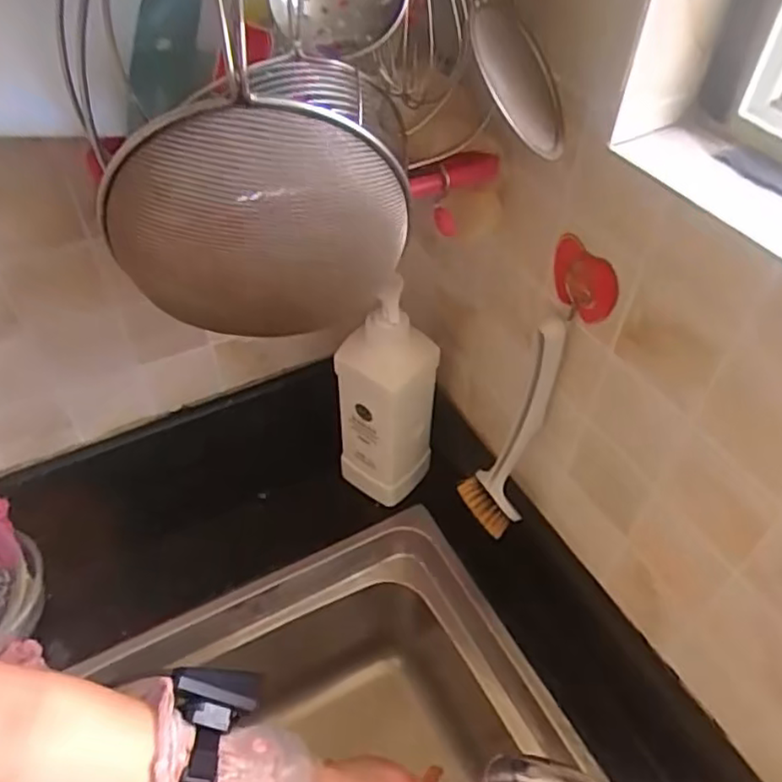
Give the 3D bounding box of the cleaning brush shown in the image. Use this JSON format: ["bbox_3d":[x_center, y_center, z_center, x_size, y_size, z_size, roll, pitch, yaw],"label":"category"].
[{"bbox_3d":[0.094,0.039,0.555,0.056,0.223,0.046,12,49,10],"label":"cleaning brush"}]

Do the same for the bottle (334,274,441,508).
[{"bbox_3d":[-0.005,0.007,0.685,0.069,0.258,0.079,29,53,23],"label":"bottle"}]

